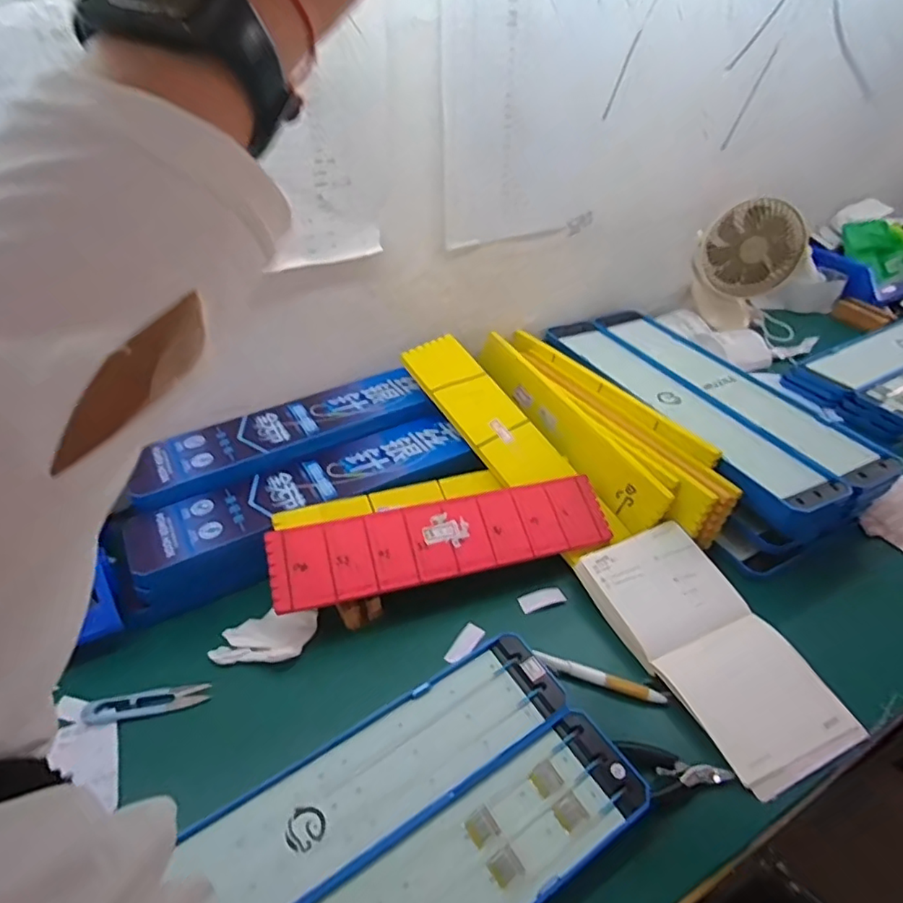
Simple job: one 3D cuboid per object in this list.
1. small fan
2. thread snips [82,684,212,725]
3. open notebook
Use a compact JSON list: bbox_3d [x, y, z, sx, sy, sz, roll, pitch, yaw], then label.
[{"bbox_3d":[0.480,-0.299,0.952,0.154,0.203,0.070,22,45,24],"label":"small fan"},{"bbox_3d":[-0.264,0.219,0.504,0.104,0.004,0.023,-7,41,-9],"label":"thread snips"},{"bbox_3d":[0.236,0.176,0.539,0.126,0.018,0.241,-17,48,-21],"label":"open notebook"}]

